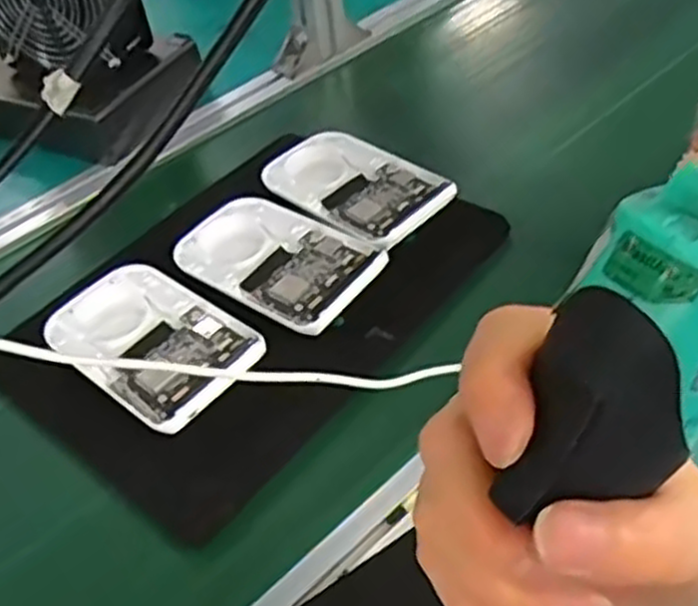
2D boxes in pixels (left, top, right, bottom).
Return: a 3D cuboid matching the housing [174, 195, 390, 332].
[{"bbox_3d":[-0.054,-0.036,0.609,0.155,0.010,0.097,28,55,30],"label":"housing"}]

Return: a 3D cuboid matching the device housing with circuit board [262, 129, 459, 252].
[{"bbox_3d":[0.006,-0.104,0.663,0.167,0.015,0.100,32,57,32],"label":"device housing with circuit board"}]

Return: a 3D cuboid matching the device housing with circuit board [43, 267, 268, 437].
[{"bbox_3d":[-0.141,0.025,0.564,0.159,0.014,0.097,29,55,30],"label":"device housing with circuit board"}]

